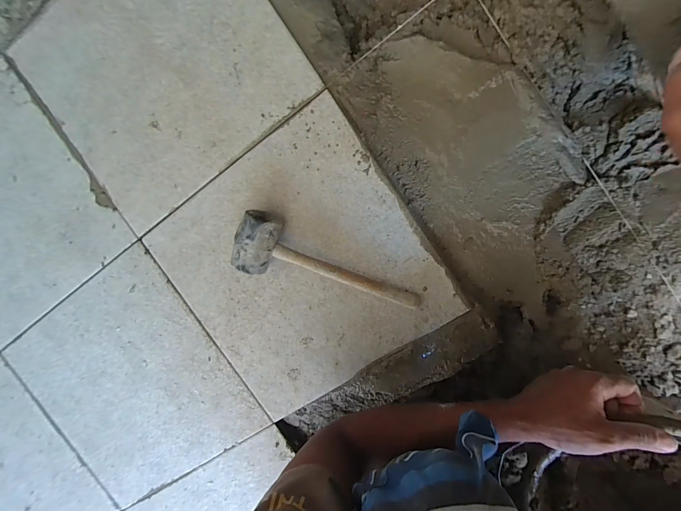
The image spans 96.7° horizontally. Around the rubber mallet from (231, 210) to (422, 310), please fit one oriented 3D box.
[{"bbox_3d":[-0.012,0.009,0.453,0.285,0.064,0.091,15,100,5],"label":"rubber mallet"}]

